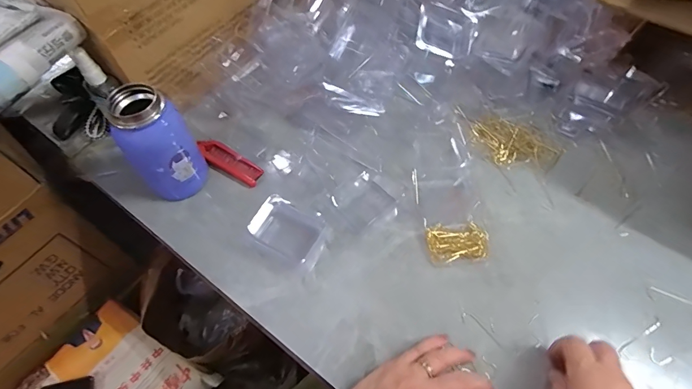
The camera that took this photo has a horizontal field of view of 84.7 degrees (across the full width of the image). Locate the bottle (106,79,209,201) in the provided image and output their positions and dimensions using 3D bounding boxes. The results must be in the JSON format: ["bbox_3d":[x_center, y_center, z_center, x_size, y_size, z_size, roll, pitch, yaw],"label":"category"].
[{"bbox_3d":[-0.216,-0.057,0.445,0.072,0.133,0.064,-30,61,-17],"label":"bottle"}]

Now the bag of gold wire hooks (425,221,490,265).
[{"bbox_3d":[0.131,0.055,0.442,0.071,0.010,0.045,-8,57,-4],"label":"bag of gold wire hooks"}]

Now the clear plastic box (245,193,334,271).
[{"bbox_3d":[-0.063,0.042,0.448,0.083,0.030,0.060,23,61,15],"label":"clear plastic box"}]

